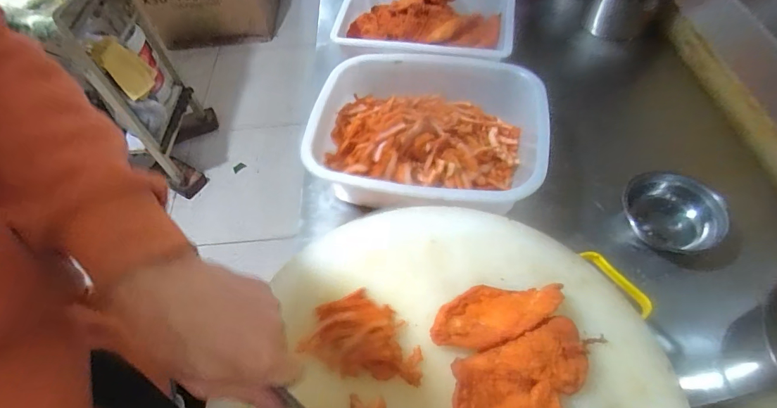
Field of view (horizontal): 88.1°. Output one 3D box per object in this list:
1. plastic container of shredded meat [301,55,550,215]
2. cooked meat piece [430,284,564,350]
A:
[{"bbox_3d":[0.054,-0.104,0.601,0.317,0.098,0.268,11,57,11],"label":"plastic container of shredded meat"},{"bbox_3d":[0.101,0.103,0.380,0.120,0.037,0.056,-14,56,-5],"label":"cooked meat piece"}]

